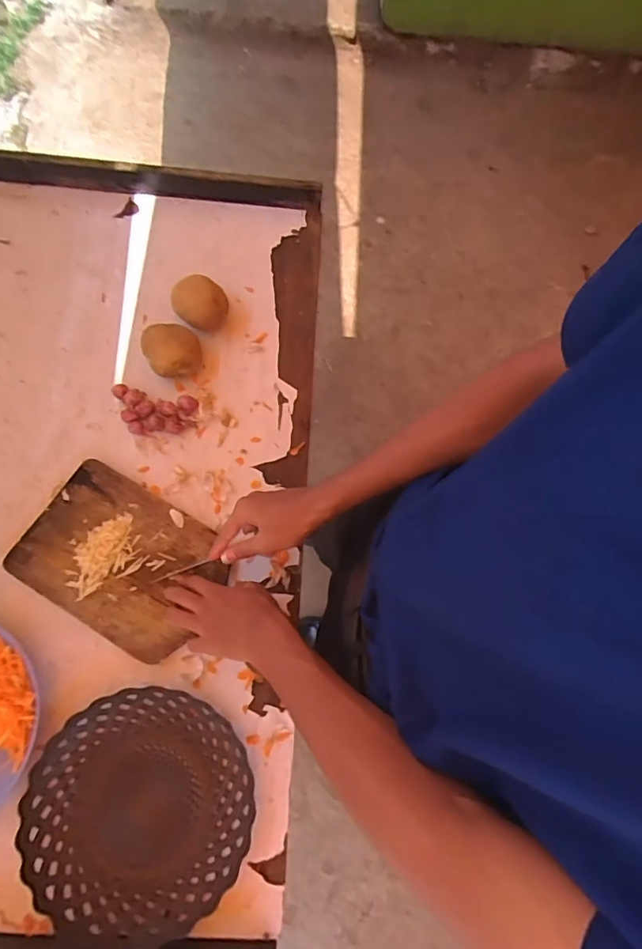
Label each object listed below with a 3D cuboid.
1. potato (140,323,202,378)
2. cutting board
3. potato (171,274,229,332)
[{"bbox_3d":[-0.200,-0.168,0.674,0.071,0.050,0.073,0,73,-1],"label":"potato"},{"bbox_3d":[-0.241,0.098,0.600,0.228,0.022,0.165,31,75,8],"label":"cutting board"},{"bbox_3d":[-0.167,-0.234,0.692,0.065,0.056,0.063,1,72,-4],"label":"potato"}]

